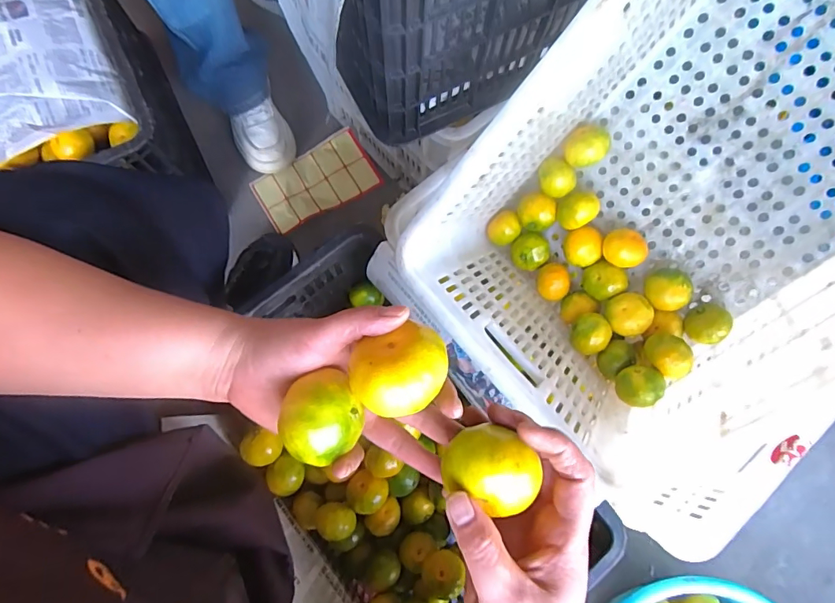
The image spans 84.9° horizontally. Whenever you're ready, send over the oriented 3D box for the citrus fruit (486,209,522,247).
[{"bbox_3d":[0.128,-0.104,0.663,0.049,0.040,0.041,-39,80,-10],"label":"citrus fruit"}]

